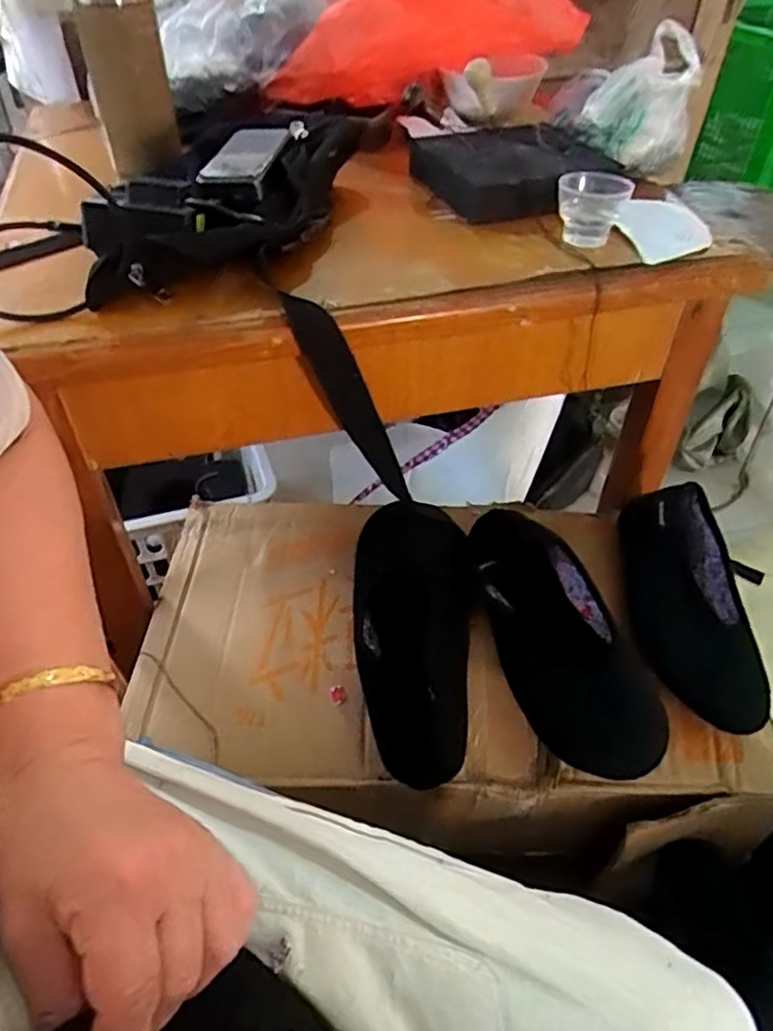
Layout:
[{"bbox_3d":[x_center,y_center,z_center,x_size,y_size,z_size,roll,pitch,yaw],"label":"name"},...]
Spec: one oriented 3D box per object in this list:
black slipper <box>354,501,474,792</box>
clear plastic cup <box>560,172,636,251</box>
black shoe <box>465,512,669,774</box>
[{"bbox_3d":[0.024,0.100,0.562,0.103,0.053,0.242,-1,61,-1],"label":"black slipper"},{"bbox_3d":[0.163,-0.244,0.527,0.055,0.055,0.043,13,47,12],"label":"clear plastic cup"},{"bbox_3d":[0.144,0.106,0.568,0.093,0.069,0.246,-23,80,-22],"label":"black shoe"}]

